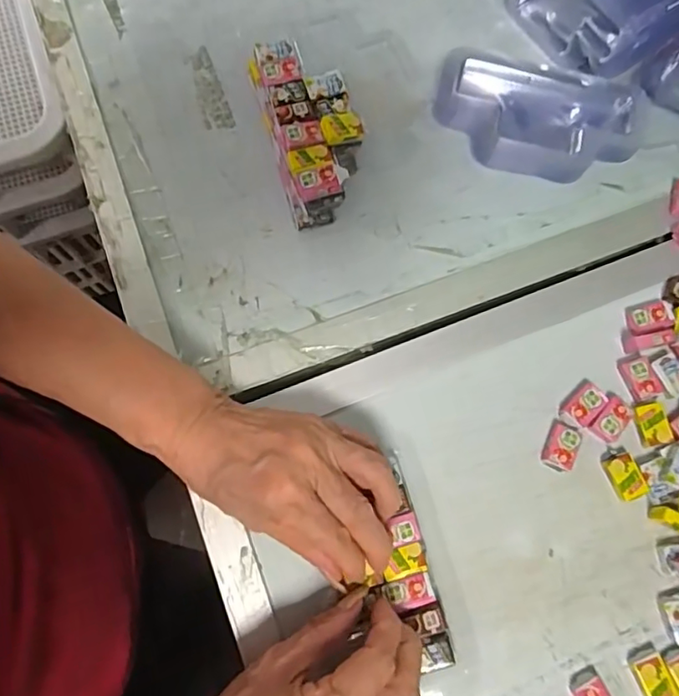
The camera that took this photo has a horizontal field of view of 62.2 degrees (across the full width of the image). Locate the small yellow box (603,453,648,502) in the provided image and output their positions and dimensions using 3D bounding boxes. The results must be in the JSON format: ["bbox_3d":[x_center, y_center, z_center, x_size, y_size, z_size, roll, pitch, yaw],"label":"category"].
[{"bbox_3d":[0.171,0.077,0.336,0.018,0.007,0.025,-20,76,-5],"label":"small yellow box"}]

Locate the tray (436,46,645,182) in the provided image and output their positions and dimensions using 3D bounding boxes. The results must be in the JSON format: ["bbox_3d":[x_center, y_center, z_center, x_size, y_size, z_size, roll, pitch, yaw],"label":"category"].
[{"bbox_3d":[0.136,-0.159,0.384,0.139,0.038,0.081,14,75,3],"label":"tray"}]

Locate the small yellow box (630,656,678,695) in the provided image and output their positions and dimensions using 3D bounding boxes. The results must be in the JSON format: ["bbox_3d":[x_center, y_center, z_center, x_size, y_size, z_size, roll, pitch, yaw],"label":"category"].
[{"bbox_3d":[0.174,0.184,0.312,0.018,0.007,0.024,-19,76,-5],"label":"small yellow box"}]

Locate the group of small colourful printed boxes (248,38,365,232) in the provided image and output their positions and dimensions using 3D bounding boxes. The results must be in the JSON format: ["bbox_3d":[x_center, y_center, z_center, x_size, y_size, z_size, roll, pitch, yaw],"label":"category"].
[{"bbox_3d":[-0.017,-0.144,0.375,0.057,0.041,0.118,-17,76,-5],"label":"group of small colourful printed boxes"}]

